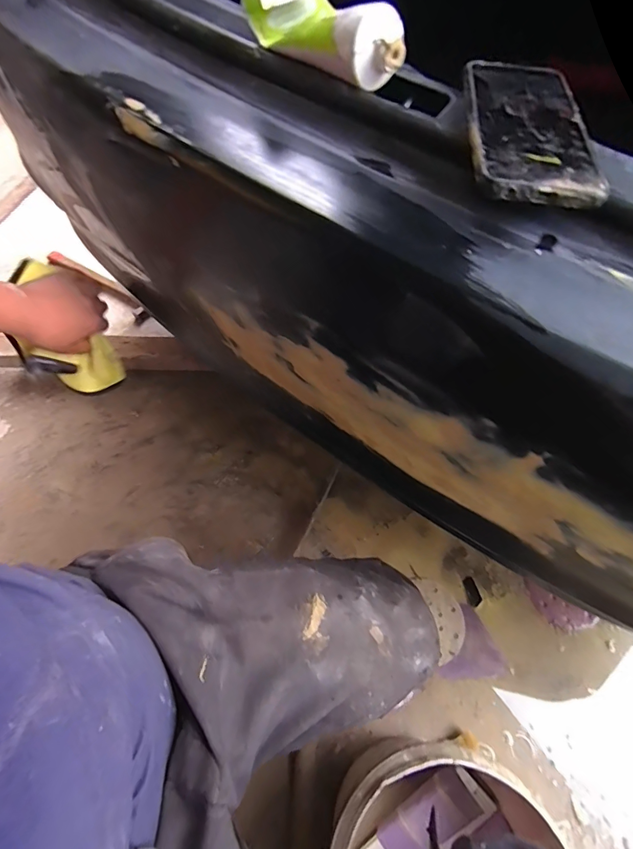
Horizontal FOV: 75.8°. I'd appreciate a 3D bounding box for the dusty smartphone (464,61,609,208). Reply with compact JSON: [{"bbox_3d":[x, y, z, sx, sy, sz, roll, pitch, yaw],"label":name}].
[{"bbox_3d":[0.142,-0.204,0.277,0.078,0.008,0.157,6,60,1],"label":"dusty smartphone"}]

